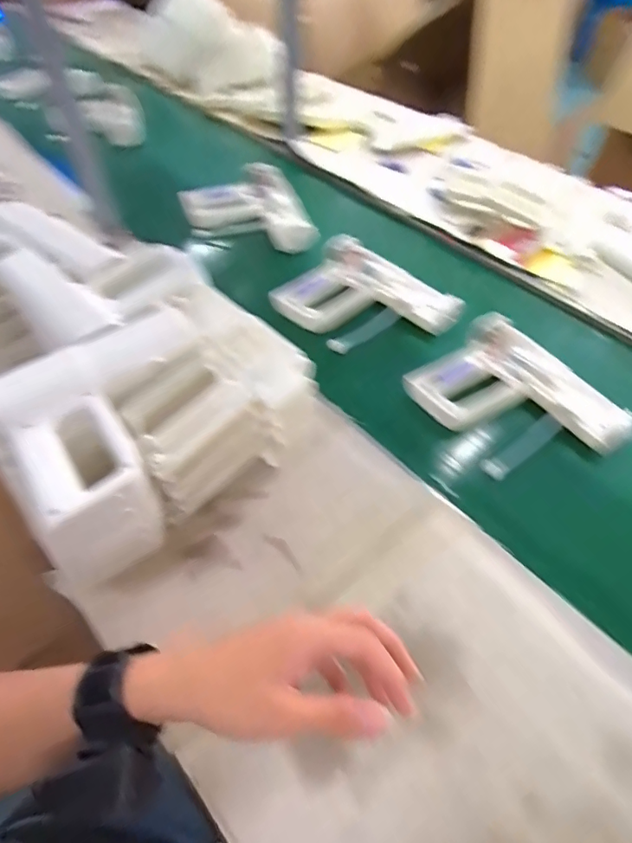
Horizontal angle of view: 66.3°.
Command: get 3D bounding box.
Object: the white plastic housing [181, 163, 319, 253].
[{"bbox_3d":[-0.129,-0.372,0.854,0.199,0.048,0.235,-11,53,-8],"label":"white plastic housing"}]

